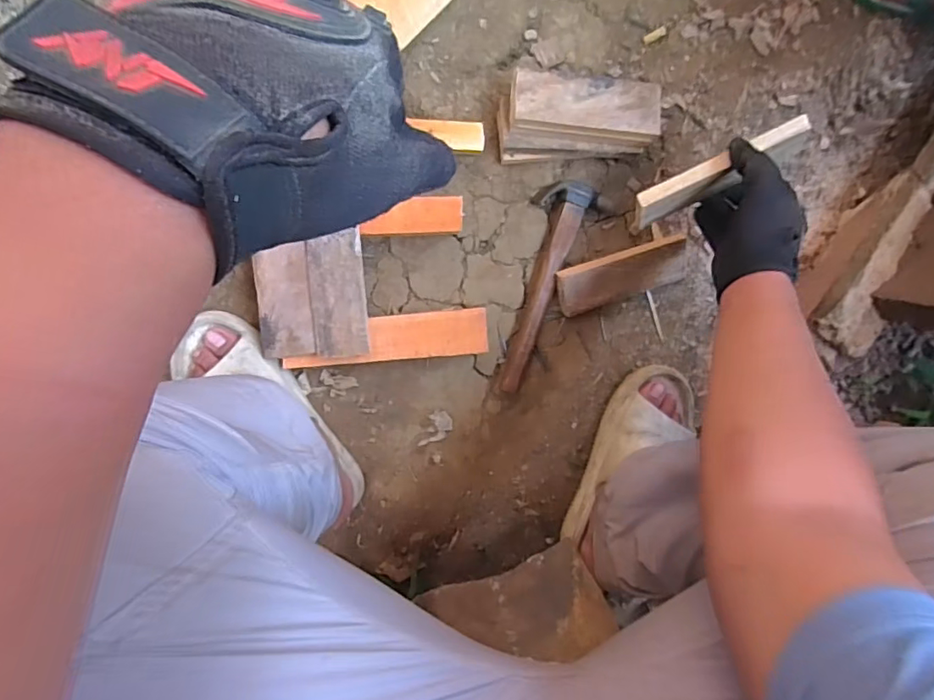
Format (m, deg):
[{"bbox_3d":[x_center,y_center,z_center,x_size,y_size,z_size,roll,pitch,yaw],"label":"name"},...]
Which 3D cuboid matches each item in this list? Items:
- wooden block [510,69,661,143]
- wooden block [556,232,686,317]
[{"bbox_3d":[0.137,-0.282,0.617,0.172,0.022,0.062,2,98,-9],"label":"wooden block"},{"bbox_3d":[0.202,-0.095,0.698,0.172,0.018,0.067,-18,123,-7],"label":"wooden block"}]

